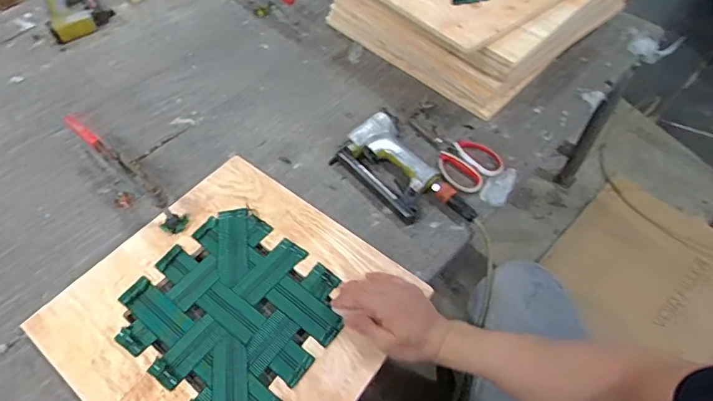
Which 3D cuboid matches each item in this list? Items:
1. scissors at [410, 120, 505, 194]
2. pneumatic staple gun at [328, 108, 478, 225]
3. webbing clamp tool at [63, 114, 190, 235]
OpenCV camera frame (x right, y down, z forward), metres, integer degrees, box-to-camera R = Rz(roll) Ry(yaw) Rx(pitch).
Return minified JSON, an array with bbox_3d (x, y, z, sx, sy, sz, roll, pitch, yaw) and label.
[{"bbox_3d":[0.165,-0.091,0.821,0.105,0.012,0.187,-38,62,-21],"label":"scissors"},{"bbox_3d":[0.088,-0.046,0.775,0.252,0.042,0.132,38,65,25],"label":"pneumatic staple gun"},{"bbox_3d":[-0.383,-0.053,0.767,0.282,0.106,0.055,38,65,25],"label":"webbing clamp tool"}]

